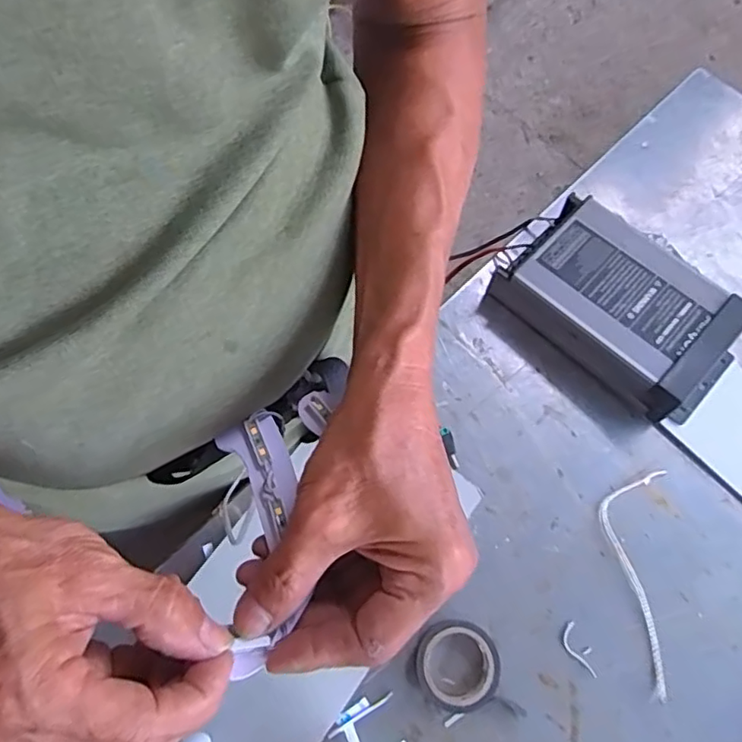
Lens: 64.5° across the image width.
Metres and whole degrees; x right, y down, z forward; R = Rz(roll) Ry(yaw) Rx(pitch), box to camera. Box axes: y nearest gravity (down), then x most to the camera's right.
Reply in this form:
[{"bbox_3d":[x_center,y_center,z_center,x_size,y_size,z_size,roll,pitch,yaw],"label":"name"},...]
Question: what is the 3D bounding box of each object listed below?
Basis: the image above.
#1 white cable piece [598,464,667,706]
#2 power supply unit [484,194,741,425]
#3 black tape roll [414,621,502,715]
[{"bbox_3d":[0.196,0.152,0.441,0.048,0.006,0.161,9,70,2],"label":"white cable piece"},{"bbox_3d":[0.209,-0.052,0.490,0.190,0.053,0.112,41,74,13],"label":"power supply unit"},{"bbox_3d":[0.059,0.204,0.409,0.056,0.020,0.054,1,70,-1],"label":"black tape roll"}]

